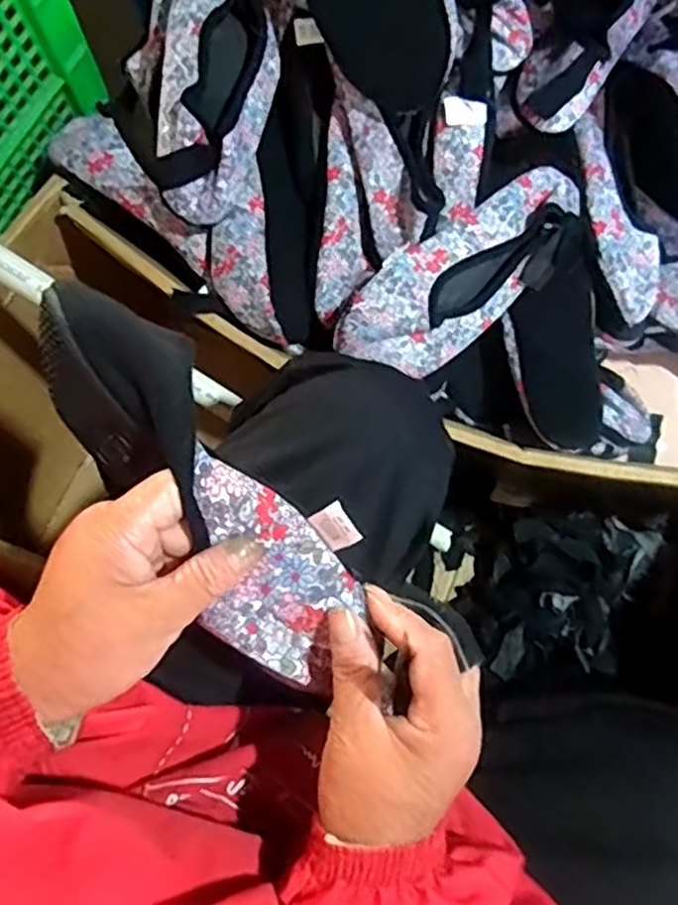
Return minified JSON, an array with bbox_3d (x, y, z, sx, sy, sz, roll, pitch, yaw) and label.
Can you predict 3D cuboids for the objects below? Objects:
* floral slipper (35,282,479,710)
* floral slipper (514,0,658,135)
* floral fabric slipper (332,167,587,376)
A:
[{"bbox_3d":[-0.054,0.023,0.352,0.086,0.057,0.253,-41,89,-8],"label":"floral slipper"},{"bbox_3d":[0.229,-0.389,0.650,0.073,0.062,0.230,31,79,8],"label":"floral slipper"},{"bbox_3d":[0.111,-0.151,0.627,0.242,0.054,0.083,-37,78,-7],"label":"floral fabric slipper"}]

